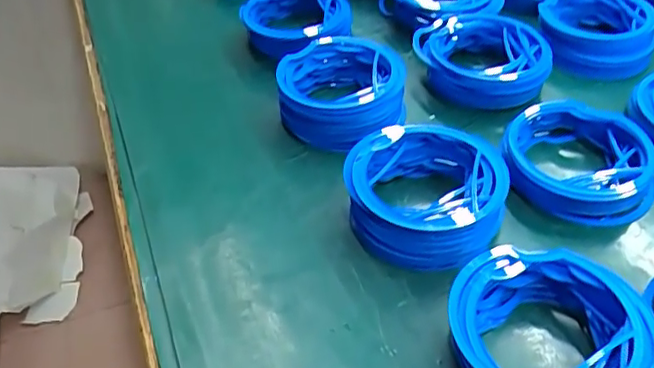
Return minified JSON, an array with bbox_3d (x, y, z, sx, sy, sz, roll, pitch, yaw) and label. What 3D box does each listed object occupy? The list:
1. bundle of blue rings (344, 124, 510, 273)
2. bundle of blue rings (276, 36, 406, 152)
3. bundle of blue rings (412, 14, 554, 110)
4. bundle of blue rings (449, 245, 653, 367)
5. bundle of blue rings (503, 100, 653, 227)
[{"bbox_3d":[0.064,0.005,0.393,0.102,0.040,0.099,3,44,6],"label":"bundle of blue rings"},{"bbox_3d":[0.012,-0.071,0.476,0.100,0.045,0.094,1,43,5],"label":"bundle of blue rings"},{"bbox_3d":[0.130,-0.104,0.507,0.109,0.038,0.099,1,43,4],"label":"bundle of blue rings"},{"bbox_3d":[0.116,0.083,0.311,0.102,0.037,0.101,6,44,9],"label":"bundle of blue rings"},{"bbox_3d":[0.177,-0.019,0.422,0.098,0.030,0.095,12,45,15],"label":"bundle of blue rings"}]

